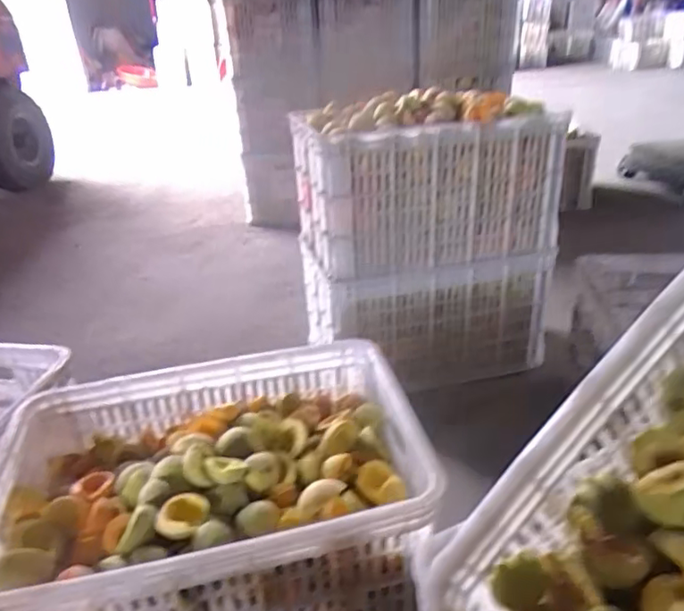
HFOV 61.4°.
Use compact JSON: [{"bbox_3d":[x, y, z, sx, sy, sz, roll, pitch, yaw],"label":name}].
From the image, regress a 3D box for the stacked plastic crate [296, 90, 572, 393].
[{"bbox_3d":[0.178,-0.148,1.310,0.492,0.584,0.314,-10,27,-14],"label":"stacked plastic crate"}]

